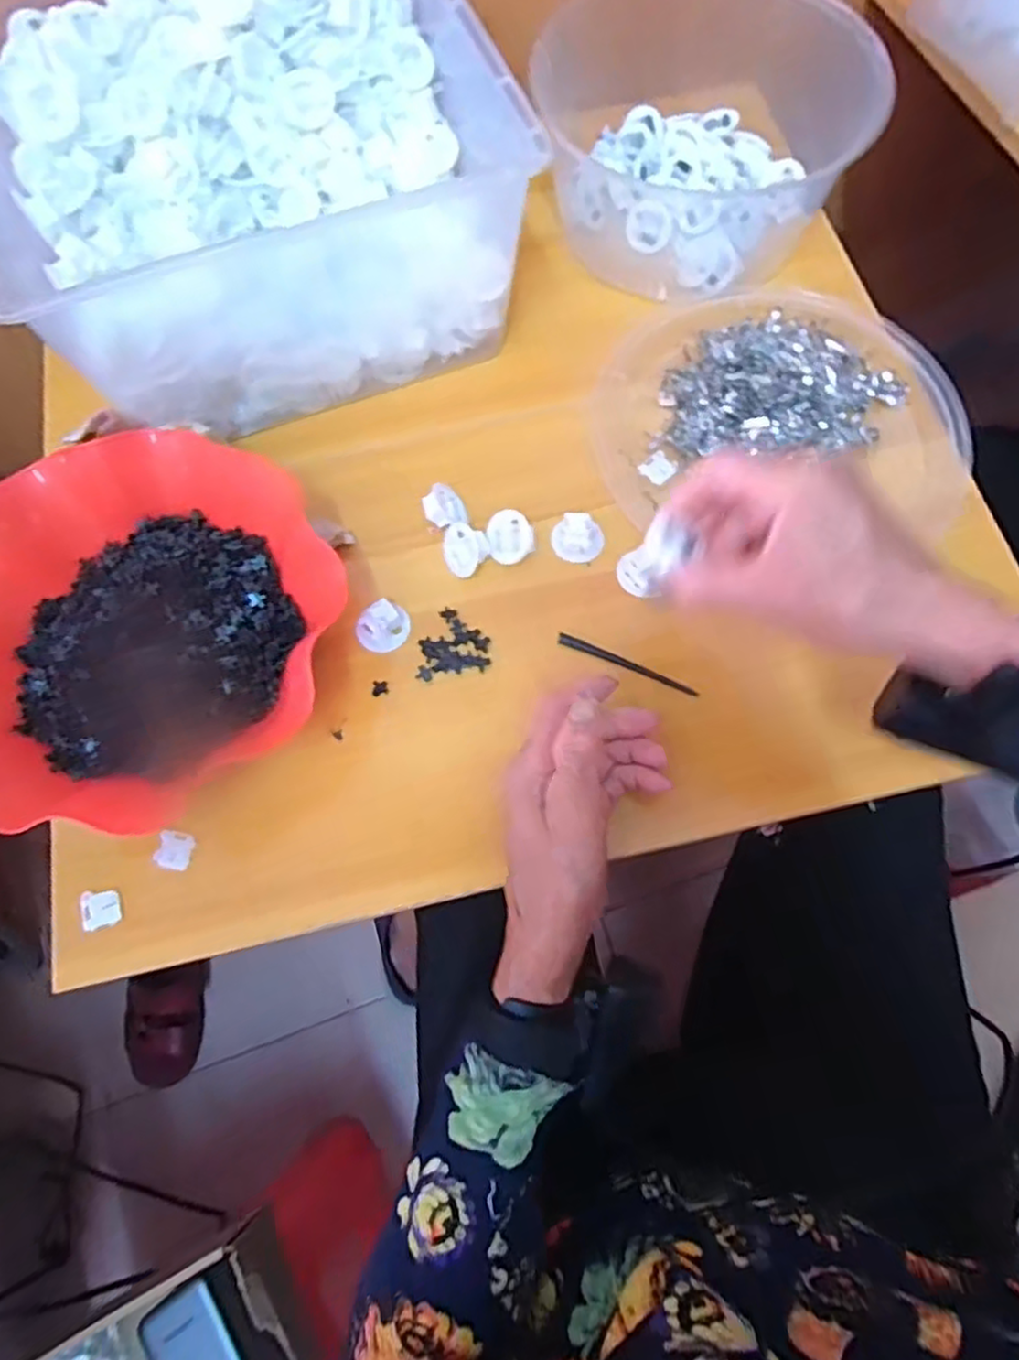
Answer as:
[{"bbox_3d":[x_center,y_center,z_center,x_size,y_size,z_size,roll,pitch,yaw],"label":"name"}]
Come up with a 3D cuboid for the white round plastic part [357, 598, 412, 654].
[{"bbox_3d":[-0.078,-0.034,0.435,0.033,0.012,0.030,0,71,1],"label":"white round plastic part"}]

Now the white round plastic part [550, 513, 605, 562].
[{"bbox_3d":[0.045,-0.093,0.457,0.032,0.012,0.029,31,74,11],"label":"white round plastic part"}]

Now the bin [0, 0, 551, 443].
[{"bbox_3d":[-0.156,-0.316,0.451,0.291,0.138,0.254,-22,72,-6],"label":"bin"}]

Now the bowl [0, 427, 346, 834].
[{"bbox_3d":[-0.206,-0.030,0.405,0.216,0.080,0.202,0,71,1],"label":"bowl"}]

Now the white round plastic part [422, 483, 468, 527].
[{"bbox_3d":[-0.041,-0.113,0.459,0.014,0.032,0.029,-21,90,38],"label":"white round plastic part"}]

